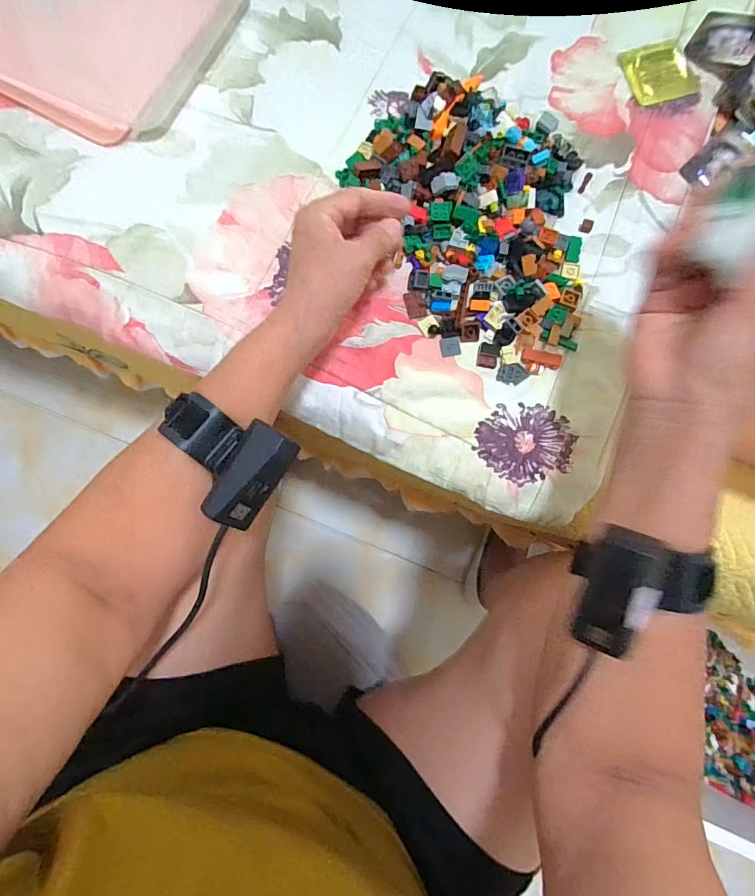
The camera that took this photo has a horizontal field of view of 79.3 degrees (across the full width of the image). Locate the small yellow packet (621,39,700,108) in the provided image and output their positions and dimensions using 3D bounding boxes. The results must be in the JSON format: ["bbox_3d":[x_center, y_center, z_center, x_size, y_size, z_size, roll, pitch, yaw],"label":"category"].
[{"bbox_3d":[0.273,-0.363,0.439,0.062,0.012,0.066,-12,83,-2],"label":"small yellow packet"}]

